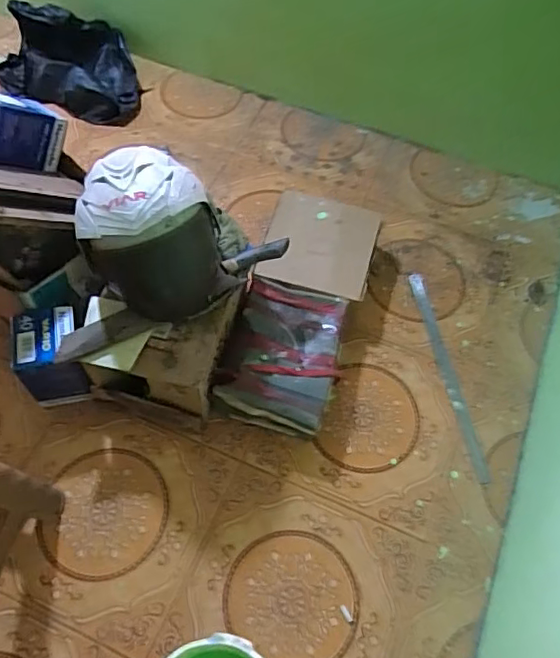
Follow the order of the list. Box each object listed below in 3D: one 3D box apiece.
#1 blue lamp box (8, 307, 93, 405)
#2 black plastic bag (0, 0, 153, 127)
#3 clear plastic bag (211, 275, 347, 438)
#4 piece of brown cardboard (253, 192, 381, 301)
[{"bbox_3d":[-0.455,0.063,1.176,0.138,0.202,0.128,-1,60,-4],"label":"blue lamp box"},{"bbox_3d":[-0.605,-0.776,1.663,0.418,0.180,0.271,14,60,5],"label":"black plastic bag"},{"bbox_3d":[0.008,0.061,1.245,0.236,0.138,0.303,17,61,7],"label":"clear plastic bag"},{"bbox_3d":[0.094,-0.203,1.336,0.250,0.042,0.253,15,61,6],"label":"piece of brown cardboard"}]

